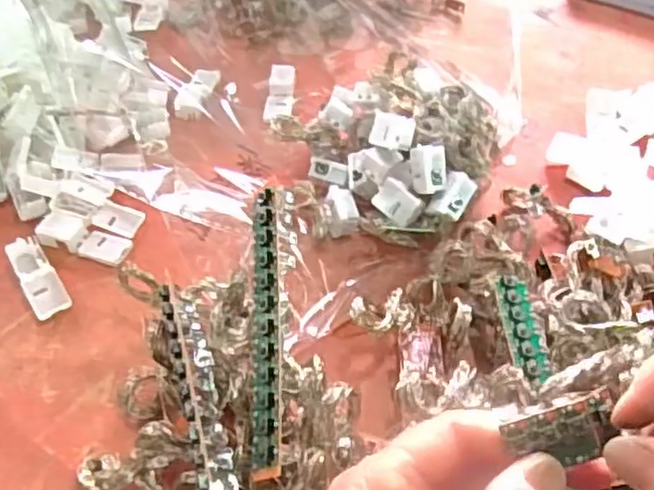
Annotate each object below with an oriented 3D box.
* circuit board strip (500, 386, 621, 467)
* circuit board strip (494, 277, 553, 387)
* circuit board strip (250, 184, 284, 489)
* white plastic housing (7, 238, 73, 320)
[{"bbox_3d":[0.080,0.064,0.233,0.038,0.005,0.020,-22,84,4],"label":"circuit board strip"},{"bbox_3d":[0.095,0.039,0.335,0.020,0.004,0.059,10,49,-17],"label":"circuit board strip"},{"bbox_3d":[-0.024,0.032,0.285,0.013,0.009,0.122,-1,66,-1],"label":"circuit board strip"},{"bbox_3d":[-0.166,0.018,0.396,0.020,0.009,0.058,-27,55,-21],"label":"white plastic housing"}]

